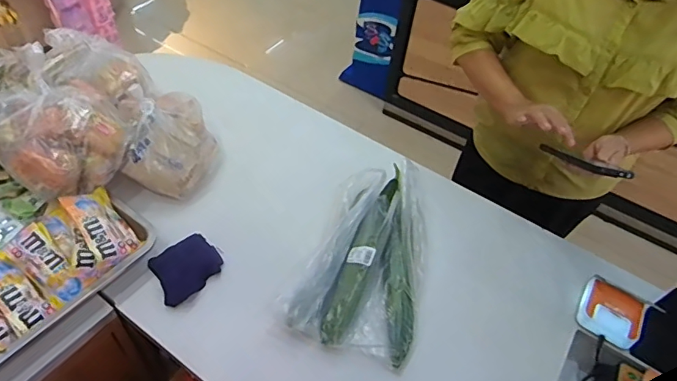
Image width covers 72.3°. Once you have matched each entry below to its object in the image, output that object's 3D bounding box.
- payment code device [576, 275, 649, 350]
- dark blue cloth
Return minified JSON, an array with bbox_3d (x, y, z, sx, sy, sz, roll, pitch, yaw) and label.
[{"bbox_3d":[0.464,0.203,0.788,0.092,0.038,0.099,25,50,15],"label":"payment code device"},{"bbox_3d":[-0.254,0.126,0.776,0.103,0.022,0.095,-28,57,-28],"label":"dark blue cloth"}]

